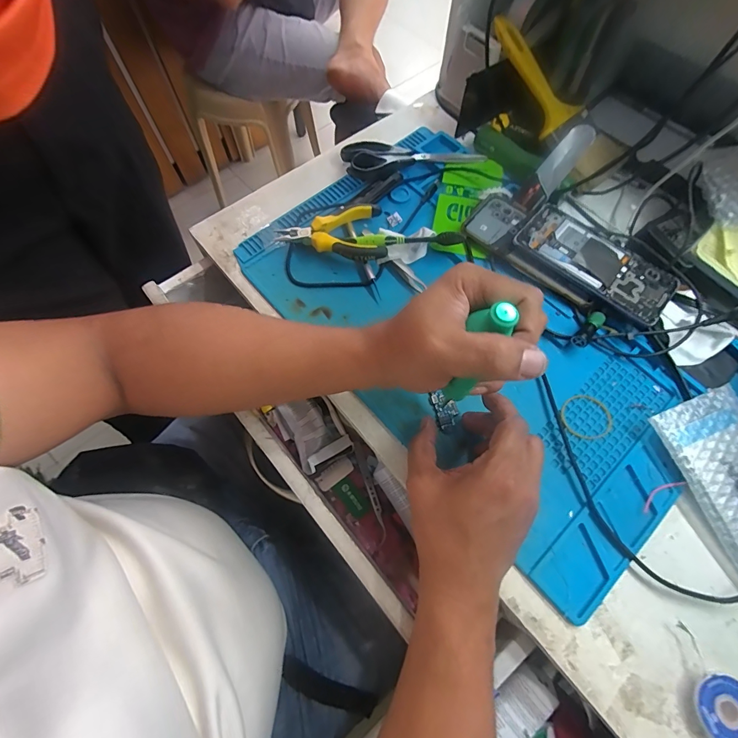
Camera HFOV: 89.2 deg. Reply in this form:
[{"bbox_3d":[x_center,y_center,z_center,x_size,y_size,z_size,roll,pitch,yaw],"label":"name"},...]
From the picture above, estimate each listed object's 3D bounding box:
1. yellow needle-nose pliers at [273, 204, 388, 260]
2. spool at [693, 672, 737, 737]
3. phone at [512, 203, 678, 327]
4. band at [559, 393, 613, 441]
[{"bbox_3d":[-0.041,-0.145,0.410,0.114,0.030,0.070,-4,68,-2],"label":"yellow needle-nose pliers"},{"bbox_3d":[0.255,0.243,0.268,0.041,0.014,0.041,0,68,-1],"label":"spool"},{"bbox_3d":[0.235,-0.114,0.387,0.156,0.010,0.076,38,70,13],"label":"phone"},{"bbox_3d":[0.204,0.045,0.351,0.049,0.004,0.043,-9,68,-4],"label":"band"}]

